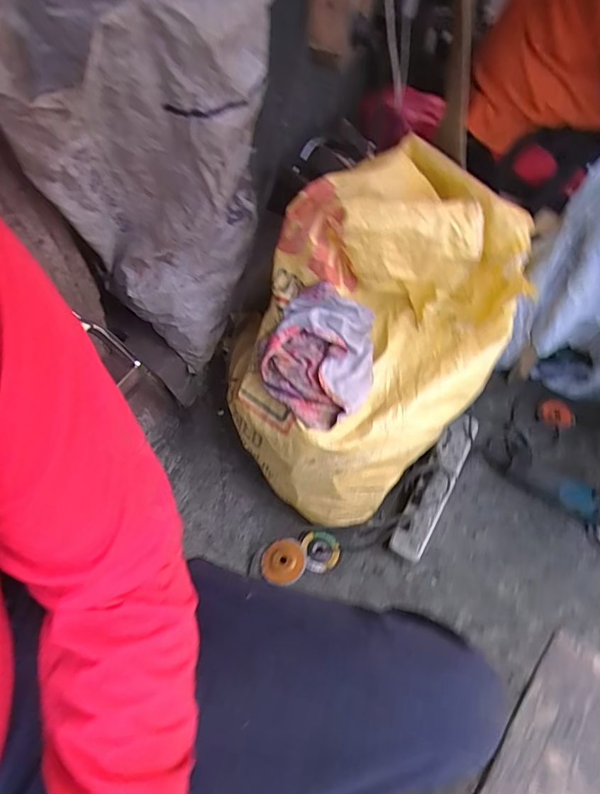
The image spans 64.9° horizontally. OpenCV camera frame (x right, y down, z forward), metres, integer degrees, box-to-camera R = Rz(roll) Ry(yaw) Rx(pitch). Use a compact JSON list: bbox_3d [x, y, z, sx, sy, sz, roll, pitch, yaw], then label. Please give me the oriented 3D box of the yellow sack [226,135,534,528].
[{"bbox_3d":[0.118,-0.123,0.870,0.548,0.394,0.412,-39,64,-22],"label":"yellow sack"}]

